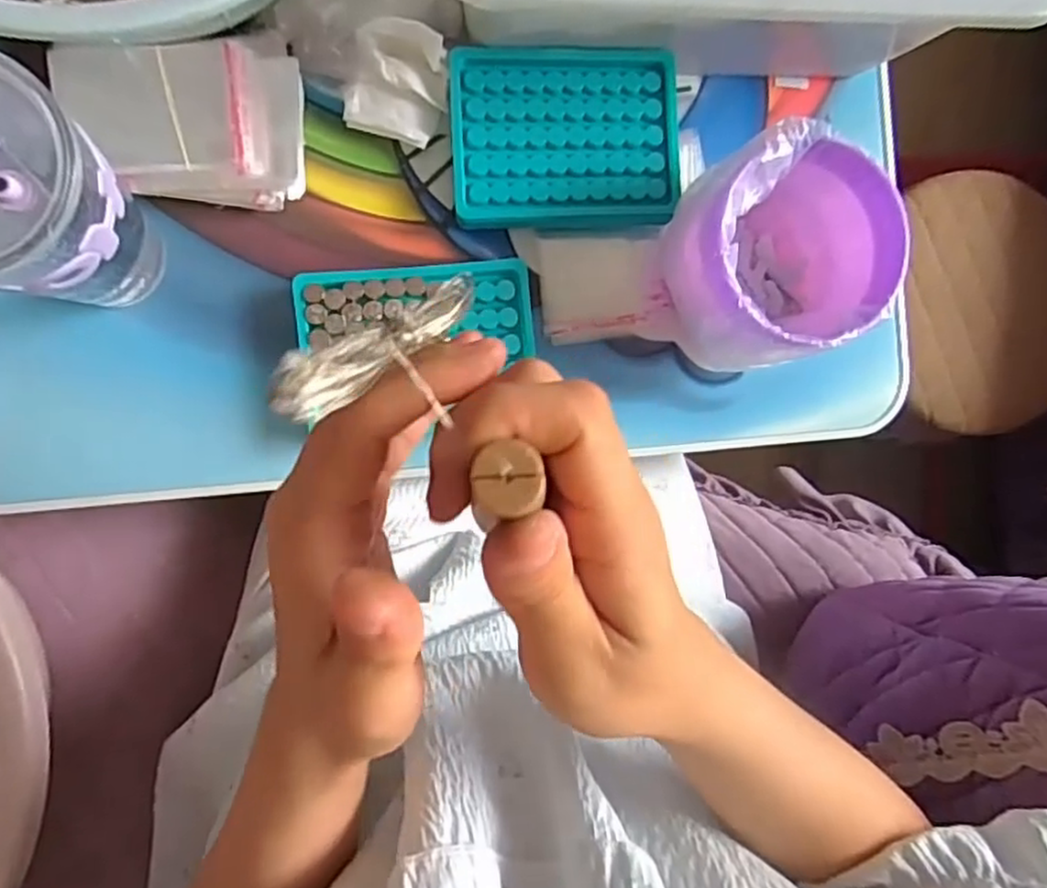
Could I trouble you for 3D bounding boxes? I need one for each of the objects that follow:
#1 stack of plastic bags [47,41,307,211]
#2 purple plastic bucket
[{"bbox_3d":[-0.179,-0.170,0.380,0.118,0.034,0.076,-3,89,-8],"label":"stack of plastic bags"},{"bbox_3d":[0.140,-0.105,0.399,0.111,0.079,0.109,0,89,-8],"label":"purple plastic bucket"}]

